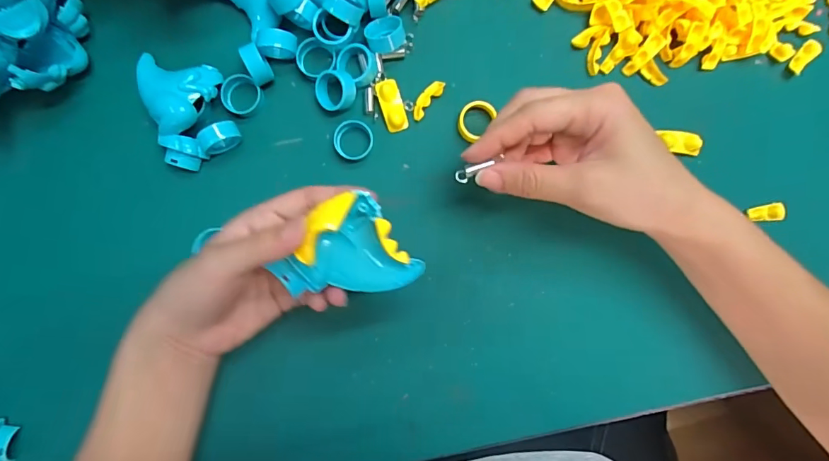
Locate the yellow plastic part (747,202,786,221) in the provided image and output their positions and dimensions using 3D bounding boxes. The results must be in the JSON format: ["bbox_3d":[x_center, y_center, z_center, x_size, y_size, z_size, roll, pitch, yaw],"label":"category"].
[{"bbox_3d":[0.240,-0.012,0.305,0.021,0.008,0.012,-3,90,-1],"label":"yellow plastic part"}]

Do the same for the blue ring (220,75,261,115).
[{"bbox_3d":[-0.113,-0.089,0.293,0.022,0.010,0.025,15,90,-1],"label":"blue ring"}]

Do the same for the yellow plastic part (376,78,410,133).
[{"bbox_3d":[-0.015,-0.082,0.294,0.015,0.007,0.032,-18,91,-1],"label":"yellow plastic part"}]

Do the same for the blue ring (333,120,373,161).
[{"bbox_3d":[-0.040,-0.059,0.295,0.025,0.006,0.025,0,90,-1],"label":"blue ring"}]

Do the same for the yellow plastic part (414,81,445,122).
[{"bbox_3d":[0.009,-0.087,0.297,0.010,0.004,0.030,39,89,-1],"label":"yellow plastic part"}]

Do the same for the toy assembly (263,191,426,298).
[{"bbox_3d":[-0.034,0.007,0.240,0.074,0.036,0.050,0,90,-1],"label":"toy assembly"}]

